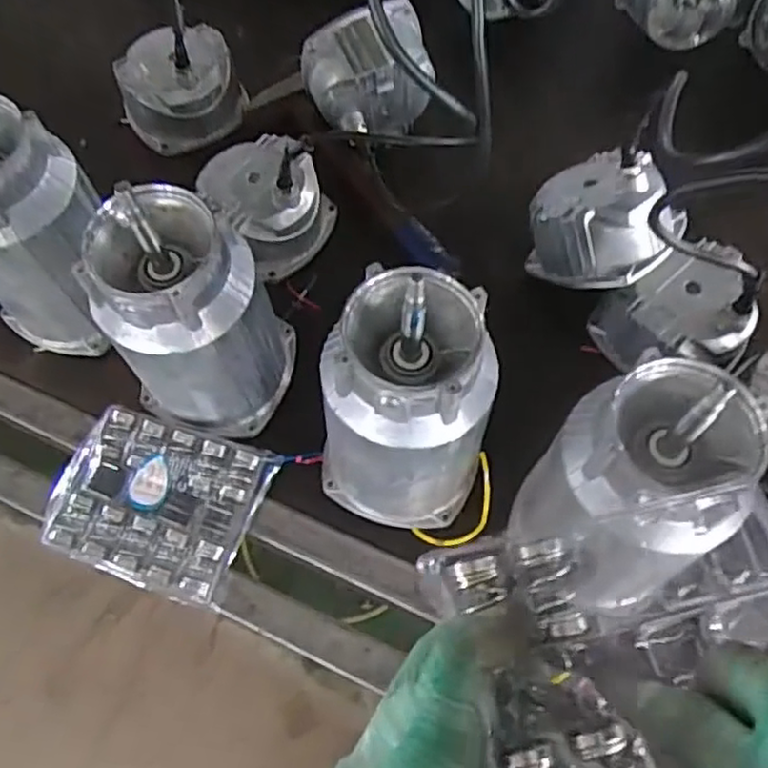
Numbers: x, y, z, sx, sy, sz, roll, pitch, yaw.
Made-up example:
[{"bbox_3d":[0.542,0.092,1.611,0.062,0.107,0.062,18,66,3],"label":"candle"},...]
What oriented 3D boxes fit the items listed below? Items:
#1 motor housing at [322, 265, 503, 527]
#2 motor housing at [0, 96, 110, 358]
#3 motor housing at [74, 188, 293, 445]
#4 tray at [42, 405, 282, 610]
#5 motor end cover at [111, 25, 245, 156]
[{"bbox_3d":[0.016,0.022,0.500,0.114,0.245,0.109,-1,66,1],"label":"motor housing"},{"bbox_3d":[-0.293,-0.120,0.582,0.101,0.225,0.114,25,69,12],"label":"motor housing"},{"bbox_3d":[-0.152,-0.054,0.534,0.115,0.195,0.112,10,66,6],"label":"motor housing"},{"bbox_3d":[-0.195,0.096,0.580,0.167,0.022,0.130,19,68,10],"label":"tray"},{"bbox_3d":[-0.226,-0.329,0.754,0.126,0.090,0.126,-16,66,-6],"label":"motor end cover"}]

